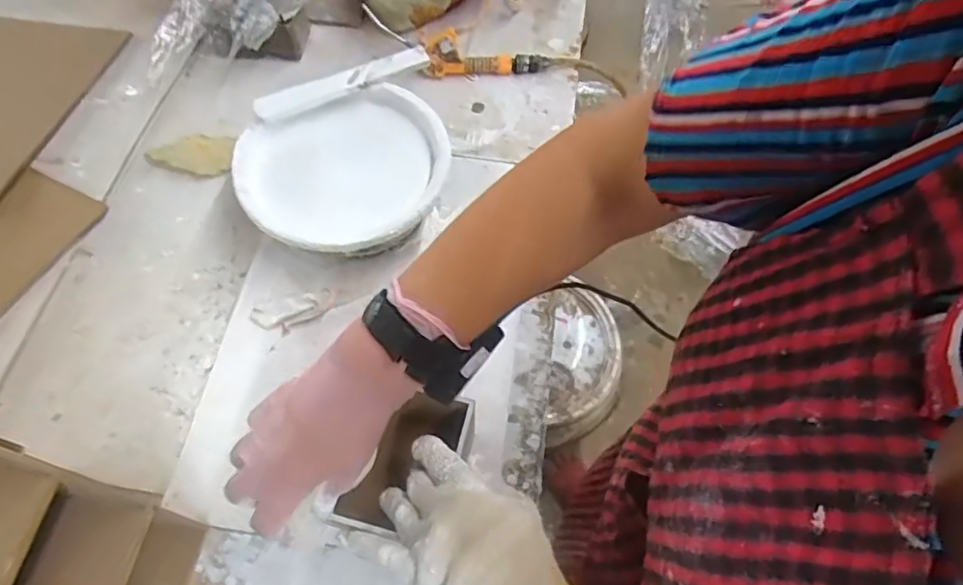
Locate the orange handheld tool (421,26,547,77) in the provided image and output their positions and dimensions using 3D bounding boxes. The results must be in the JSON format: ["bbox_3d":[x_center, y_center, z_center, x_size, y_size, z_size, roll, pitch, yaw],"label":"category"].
[{"bbox_3d":[0.005,-0.323,0.787,0.176,0.039,0.046,-3,62,-3],"label":"orange handheld tool"}]

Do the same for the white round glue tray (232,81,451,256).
[{"bbox_3d":[-0.146,-0.138,0.622,0.204,0.033,0.211,11,63,9],"label":"white round glue tray"}]

